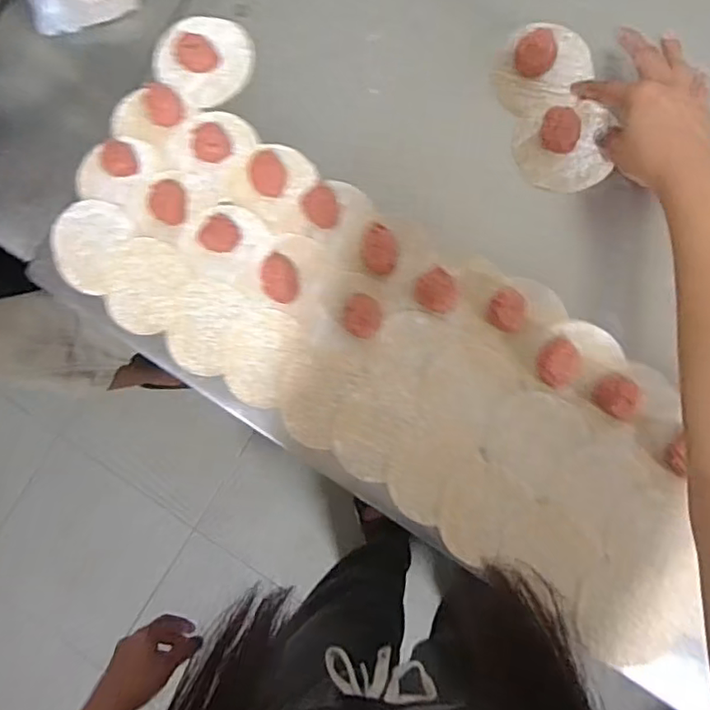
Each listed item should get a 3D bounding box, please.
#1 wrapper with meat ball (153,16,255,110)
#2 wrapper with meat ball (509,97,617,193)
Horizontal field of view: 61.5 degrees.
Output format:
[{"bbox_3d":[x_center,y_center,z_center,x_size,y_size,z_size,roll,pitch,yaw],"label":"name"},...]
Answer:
[{"bbox_3d":[-0.138,-0.273,0.548,0.086,0.027,0.082,0,89,7],"label":"wrapper with meat ball"},{"bbox_3d":[0.181,-0.178,0.511,0.079,0.020,0.071,-12,87,6],"label":"wrapper with meat ball"}]

